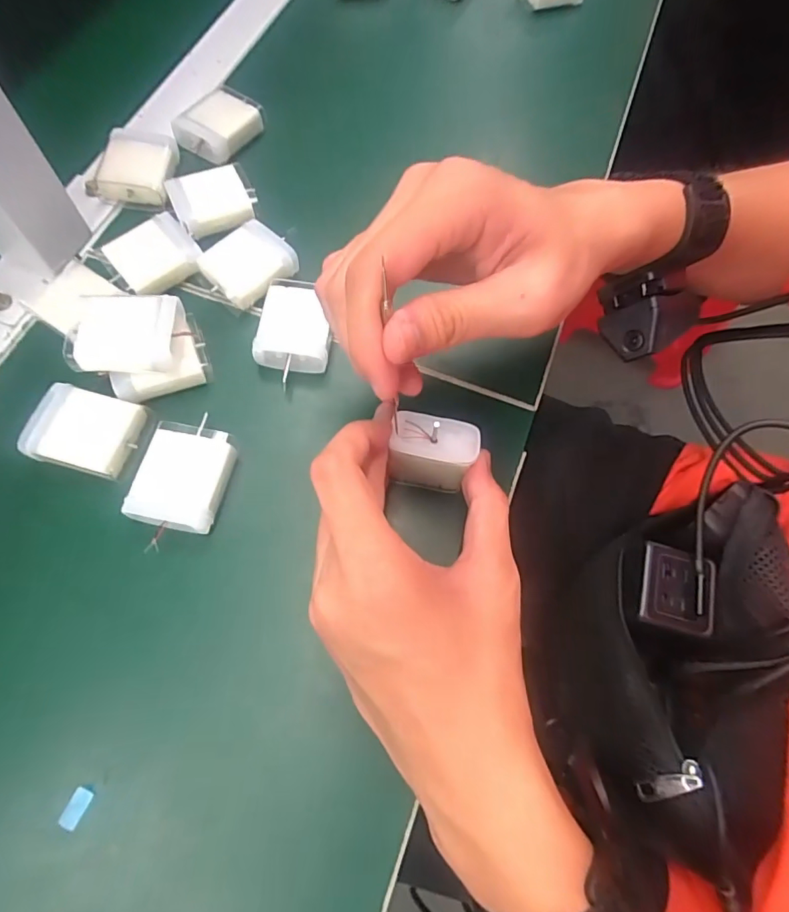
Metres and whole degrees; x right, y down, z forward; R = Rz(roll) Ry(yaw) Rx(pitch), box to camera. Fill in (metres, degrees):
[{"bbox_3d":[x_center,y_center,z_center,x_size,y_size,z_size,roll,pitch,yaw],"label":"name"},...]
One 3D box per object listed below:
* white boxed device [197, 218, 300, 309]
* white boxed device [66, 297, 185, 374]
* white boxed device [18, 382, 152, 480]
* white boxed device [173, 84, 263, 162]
[{"bbox_3d":[-0.090,-0.119,0.304,0.049,0.014,0.042,-36,73,-15],"label":"white boxed device"},{"bbox_3d":[-0.144,-0.065,0.264,0.056,0.013,0.041,-4,68,-3],"label":"white boxed device"},{"bbox_3d":[-0.161,-0.013,0.259,0.053,0.012,0.042,12,68,4],"label":"white boxed device"},{"bbox_3d":[-0.121,-0.232,0.349,0.043,0.020,0.052,35,71,13],"label":"white boxed device"}]

